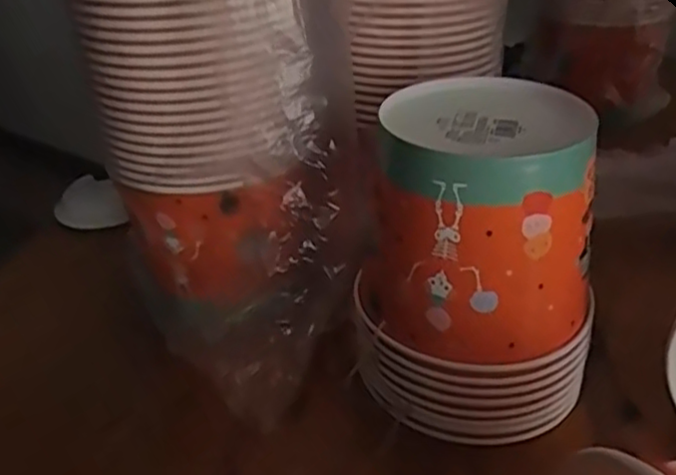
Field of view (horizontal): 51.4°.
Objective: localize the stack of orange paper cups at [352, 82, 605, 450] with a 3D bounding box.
[{"bbox_3d":[0.090,0.017,0.465,0.146,0.200,0.134,4,33,9],"label":"stack of orange paper cups"}]

